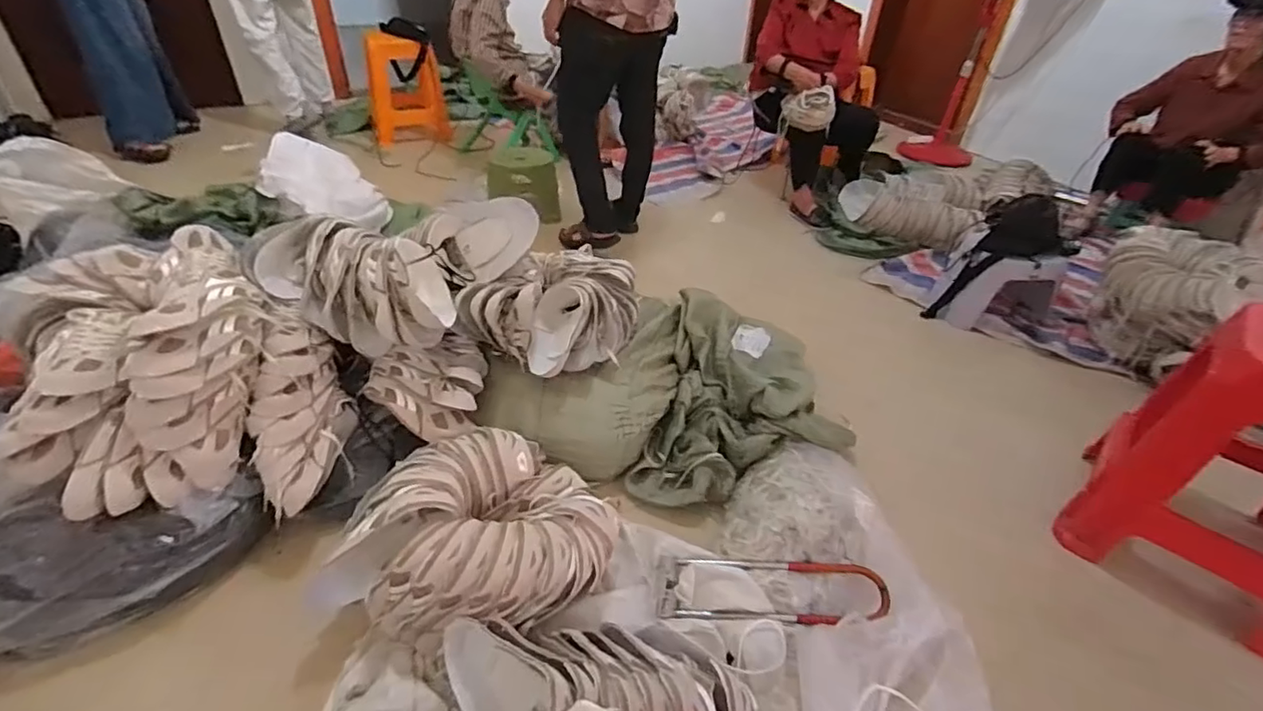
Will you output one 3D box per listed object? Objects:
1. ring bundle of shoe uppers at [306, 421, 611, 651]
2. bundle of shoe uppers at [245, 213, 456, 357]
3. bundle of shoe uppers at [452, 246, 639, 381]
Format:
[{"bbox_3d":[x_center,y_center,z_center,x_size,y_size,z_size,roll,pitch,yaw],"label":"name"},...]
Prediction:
[{"bbox_3d":[-0.263,0.296,1.030,0.463,0.144,0.361,1,37,-4],"label":"ring bundle of shoe uppers"},{"bbox_3d":[-0.572,-0.144,1.226,0.417,0.201,0.215,10,38,8],"label":"bundle of shoe uppers"},{"bbox_3d":[-0.165,-0.130,1.352,0.338,0.166,0.379,15,39,14],"label":"bundle of shoe uppers"}]

